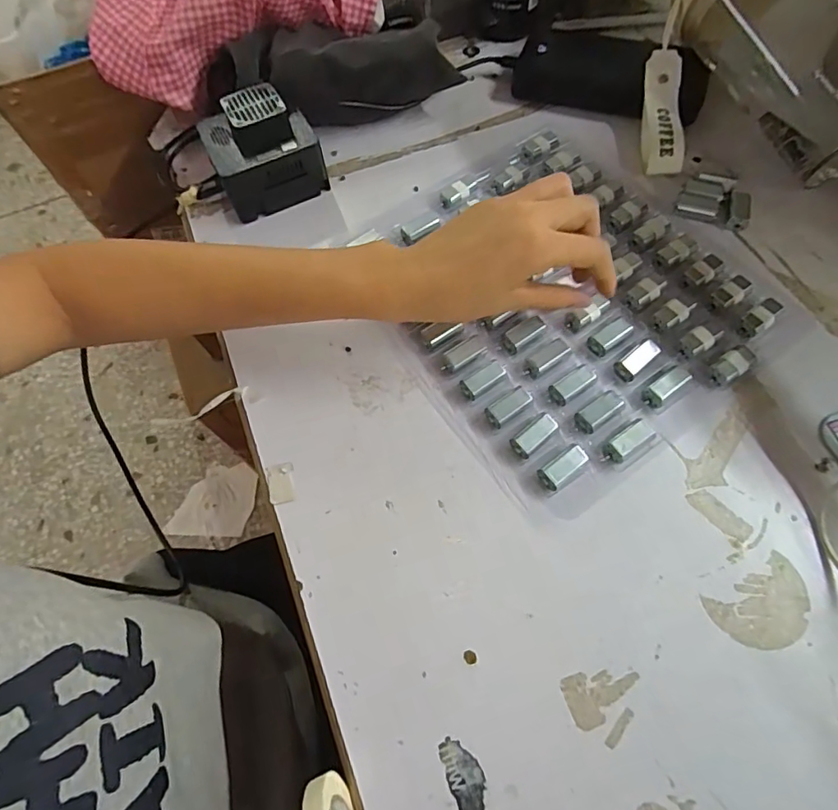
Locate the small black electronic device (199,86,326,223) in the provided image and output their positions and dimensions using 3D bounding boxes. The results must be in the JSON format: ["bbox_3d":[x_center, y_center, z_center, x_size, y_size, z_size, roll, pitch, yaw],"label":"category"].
[{"bbox_3d":[-0.121,-0.194,0.397,0.080,0.060,0.072,-24,65,-8],"label":"small black electronic device"}]

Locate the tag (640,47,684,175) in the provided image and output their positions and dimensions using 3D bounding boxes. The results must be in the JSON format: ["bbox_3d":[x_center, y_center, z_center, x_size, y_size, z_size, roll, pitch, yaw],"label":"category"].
[{"bbox_3d":[0.194,-0.233,0.405,0.028,0.018,0.104,3,80,5],"label":"tag"}]

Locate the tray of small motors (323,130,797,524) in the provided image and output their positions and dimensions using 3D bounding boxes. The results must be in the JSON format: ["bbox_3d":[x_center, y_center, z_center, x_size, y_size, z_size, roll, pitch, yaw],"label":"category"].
[{"bbox_3d":[0.095,-0.084,0.353,0.215,0.013,0.255,-34,67,-12],"label":"tray of small motors"}]

